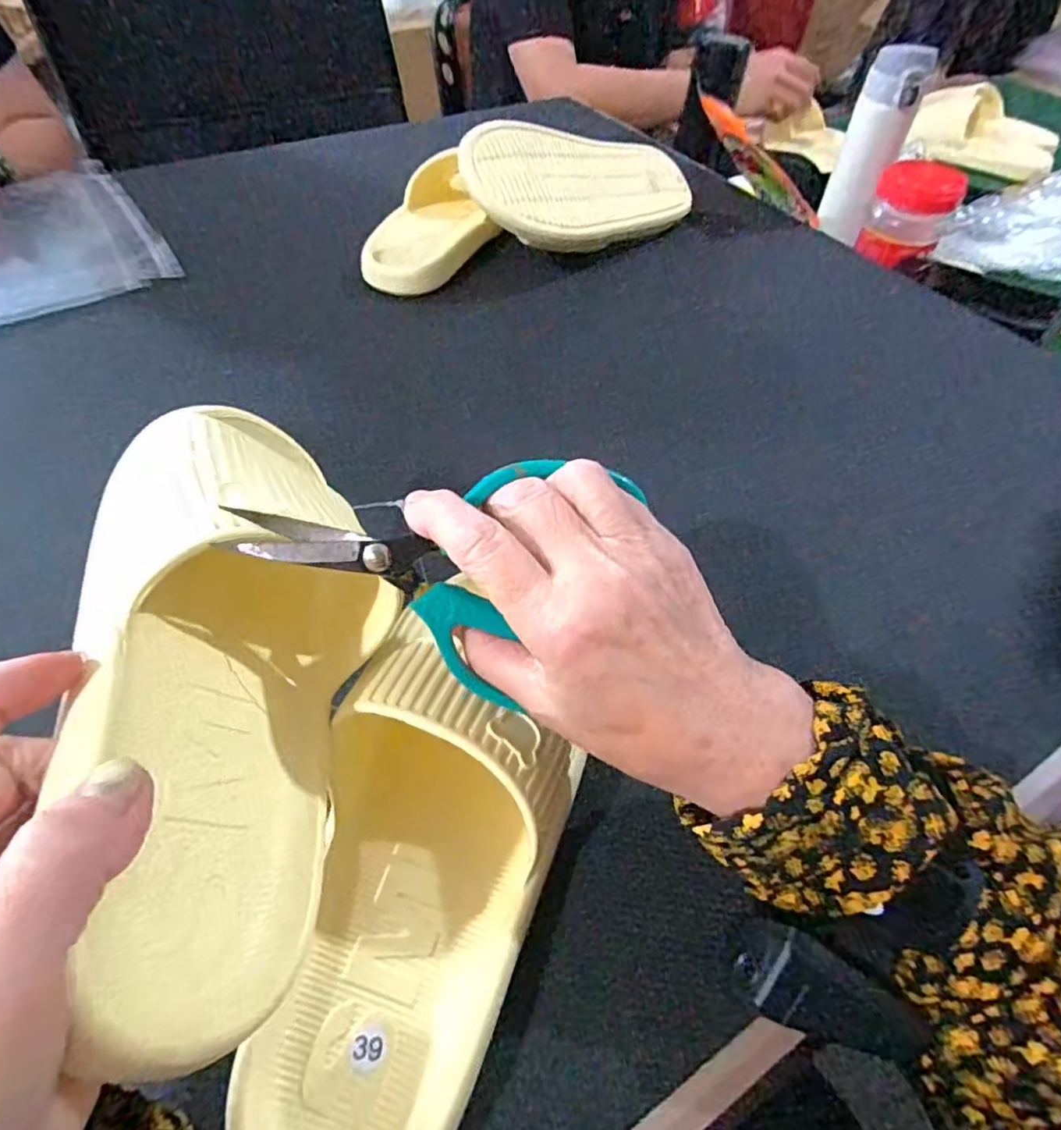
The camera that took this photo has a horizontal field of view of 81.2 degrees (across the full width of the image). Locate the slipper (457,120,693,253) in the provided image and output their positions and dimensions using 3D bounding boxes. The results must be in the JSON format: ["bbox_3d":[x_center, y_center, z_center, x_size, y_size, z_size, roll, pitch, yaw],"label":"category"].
[{"bbox_3d":[0.042,-0.356,0.601,0.254,0.099,0.067,-19,16,-31],"label":"slipper"}]

